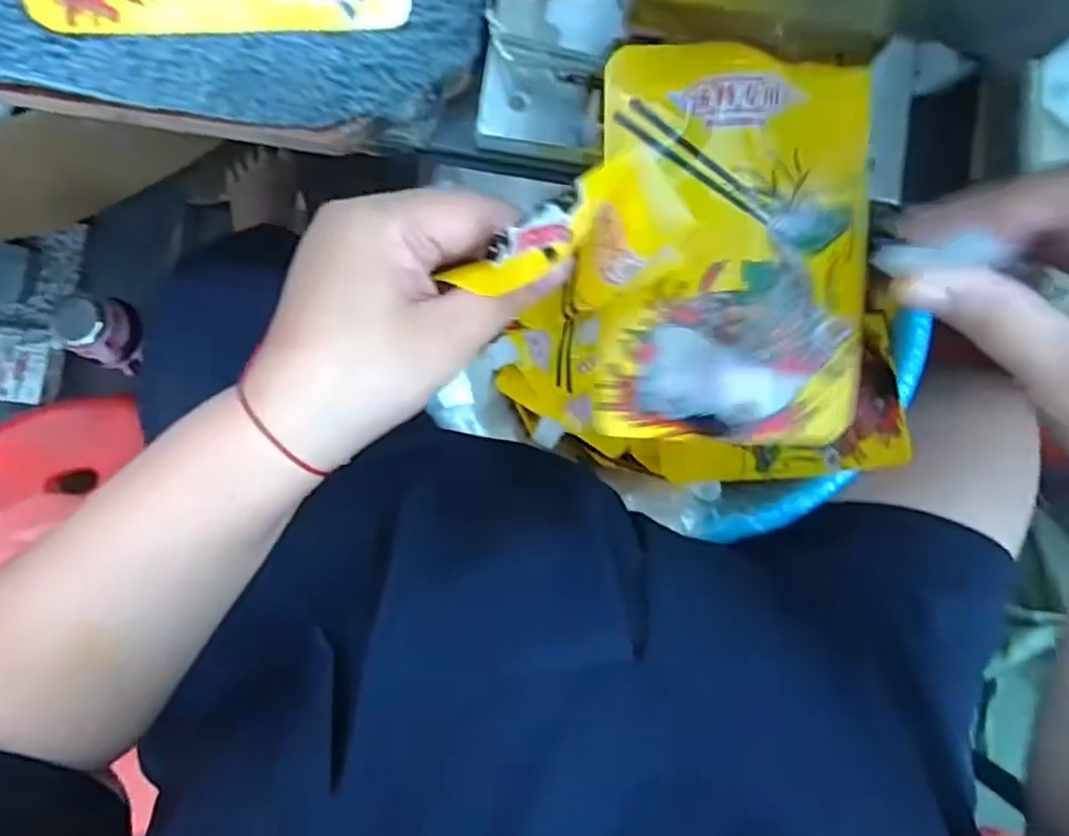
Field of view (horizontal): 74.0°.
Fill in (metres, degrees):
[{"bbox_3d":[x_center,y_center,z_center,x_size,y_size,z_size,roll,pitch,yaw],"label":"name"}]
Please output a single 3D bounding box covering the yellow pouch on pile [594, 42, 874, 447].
[{"bbox_3d":[0.090,-0.075,0.325,0.117,0.014,0.175,3,102,11],"label":"yellow pouch on pile"}]

